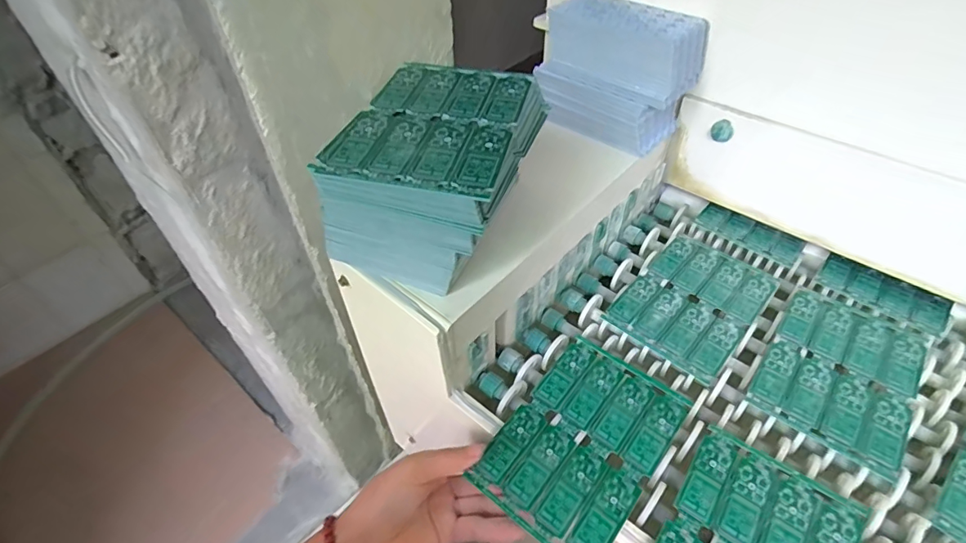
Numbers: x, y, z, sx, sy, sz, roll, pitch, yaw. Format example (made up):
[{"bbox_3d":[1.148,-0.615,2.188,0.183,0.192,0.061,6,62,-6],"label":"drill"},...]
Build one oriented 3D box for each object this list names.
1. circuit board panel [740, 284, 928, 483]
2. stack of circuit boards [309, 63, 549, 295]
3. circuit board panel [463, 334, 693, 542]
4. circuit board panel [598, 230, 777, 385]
[{"bbox_3d":[0.337,0.092,0.454,0.119,0.005,0.169,30,53,28],"label":"circuit board panel"},{"bbox_3d":[-0.041,-0.075,0.403,0.150,0.120,0.176,12,47,14],"label":"stack of circuit boards"},{"bbox_3d":[0.086,0.143,0.415,0.118,0.007,0.177,30,57,27],"label":"circuit board panel"},{"bbox_3d":[0.227,0.028,0.517,0.118,0.004,0.170,33,55,30],"label":"circuit board panel"}]

